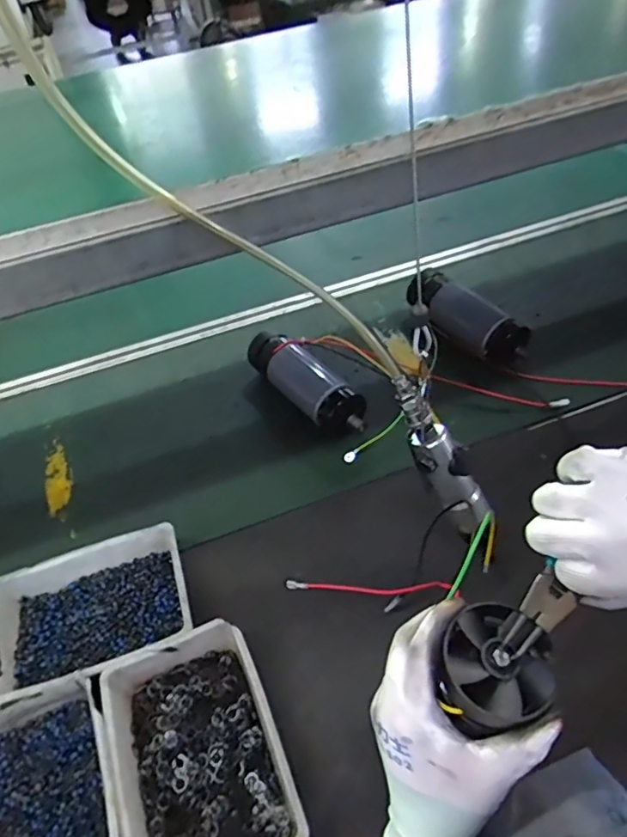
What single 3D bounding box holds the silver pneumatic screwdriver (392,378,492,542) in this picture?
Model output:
[{"bbox_3d":[0.119,0.039,0.518,0.036,0.180,0.033,-5,34,47],"label":"silver pneumatic screwdriver"}]

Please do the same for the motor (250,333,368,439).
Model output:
[{"bbox_3d":[-0.008,-0.052,0.832,0.071,0.068,0.246,-32,50,-24],"label":"motor"}]

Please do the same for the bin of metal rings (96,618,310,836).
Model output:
[{"bbox_3d":[-0.103,0.301,0.500,0.140,0.049,0.203,-22,46,-15],"label":"bin of metal rings"}]

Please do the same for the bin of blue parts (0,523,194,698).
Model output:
[{"bbox_3d":[-0.239,0.210,0.605,0.205,0.051,0.145,-16,45,-10],"label":"bin of blue parts"}]

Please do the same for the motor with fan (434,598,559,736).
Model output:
[{"bbox_3d":[0.117,0.162,0.356,0.069,0.044,0.066,-36,51,-27],"label":"motor with fan"}]

